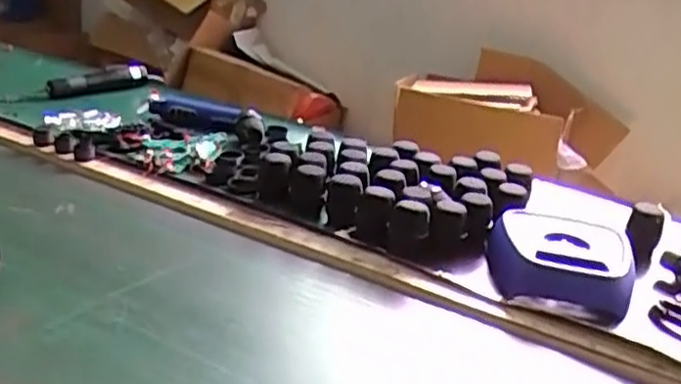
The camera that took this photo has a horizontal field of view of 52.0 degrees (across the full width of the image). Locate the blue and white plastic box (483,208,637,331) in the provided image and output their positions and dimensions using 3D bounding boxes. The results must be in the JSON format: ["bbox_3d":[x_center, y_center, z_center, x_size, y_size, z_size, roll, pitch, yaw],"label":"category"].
[{"bbox_3d":[0.257,0.082,0.825,0.156,0.061,0.168,12,23,13],"label":"blue and white plastic box"}]

